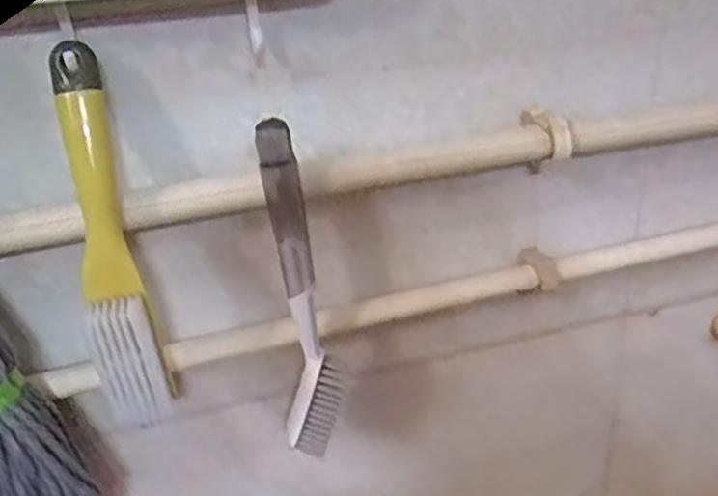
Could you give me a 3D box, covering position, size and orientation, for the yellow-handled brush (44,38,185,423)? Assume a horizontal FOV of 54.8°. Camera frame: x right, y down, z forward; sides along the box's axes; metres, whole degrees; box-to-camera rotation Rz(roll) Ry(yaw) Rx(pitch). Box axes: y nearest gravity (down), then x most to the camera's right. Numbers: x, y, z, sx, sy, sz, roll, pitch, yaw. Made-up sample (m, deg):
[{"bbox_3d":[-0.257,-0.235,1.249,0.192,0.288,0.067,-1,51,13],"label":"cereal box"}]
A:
[{"bbox_3d":[-0.146,-0.003,0.407,0.037,0.224,0.034,-11,6,-12],"label":"yellow-handled brush"}]

